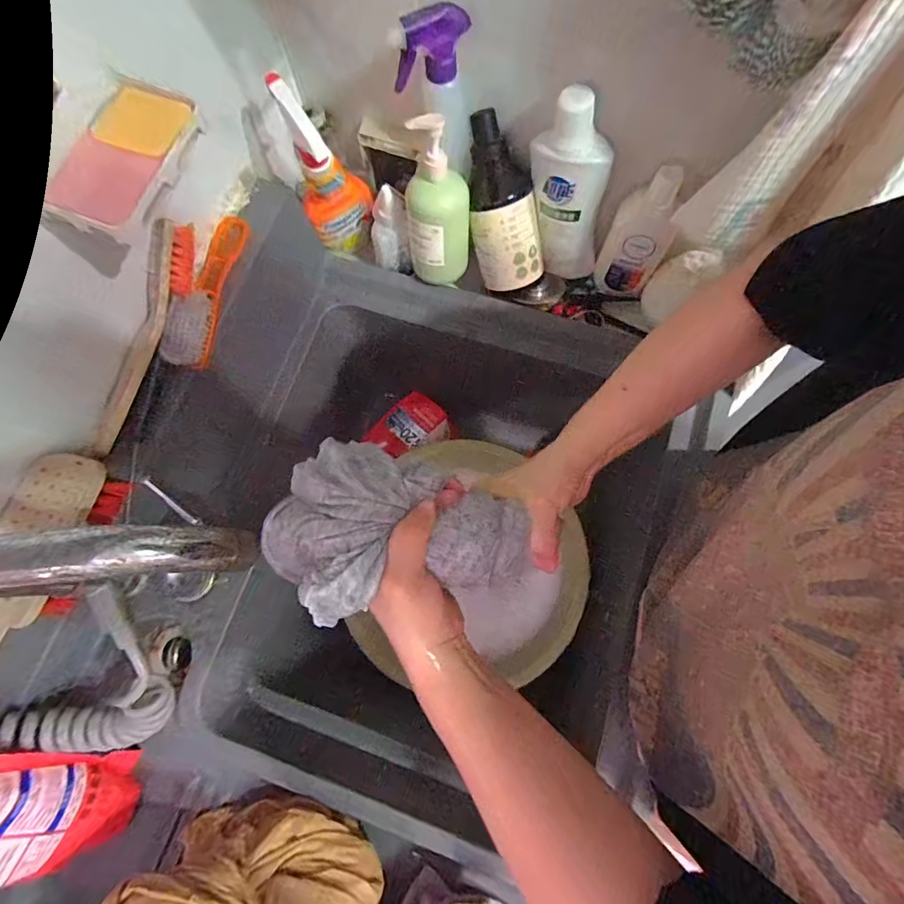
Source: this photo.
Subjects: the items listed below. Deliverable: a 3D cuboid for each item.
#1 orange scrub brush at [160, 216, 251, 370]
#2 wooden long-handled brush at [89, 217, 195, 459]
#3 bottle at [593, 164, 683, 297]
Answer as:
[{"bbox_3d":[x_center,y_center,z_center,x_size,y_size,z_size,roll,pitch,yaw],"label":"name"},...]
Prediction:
[{"bbox_3d":[-0.265,-0.183,0.491,0.033,0.041,0.192,7,75,3],"label":"orange scrub brush"},{"bbox_3d":[-0.314,-0.113,0.457,0.031,0.033,0.240,22,94,7],"label":"wooden long-handled brush"},{"bbox_3d":[0.234,-0.268,0.567,0.072,0.167,0.039,20,76,6],"label":"bottle"}]

